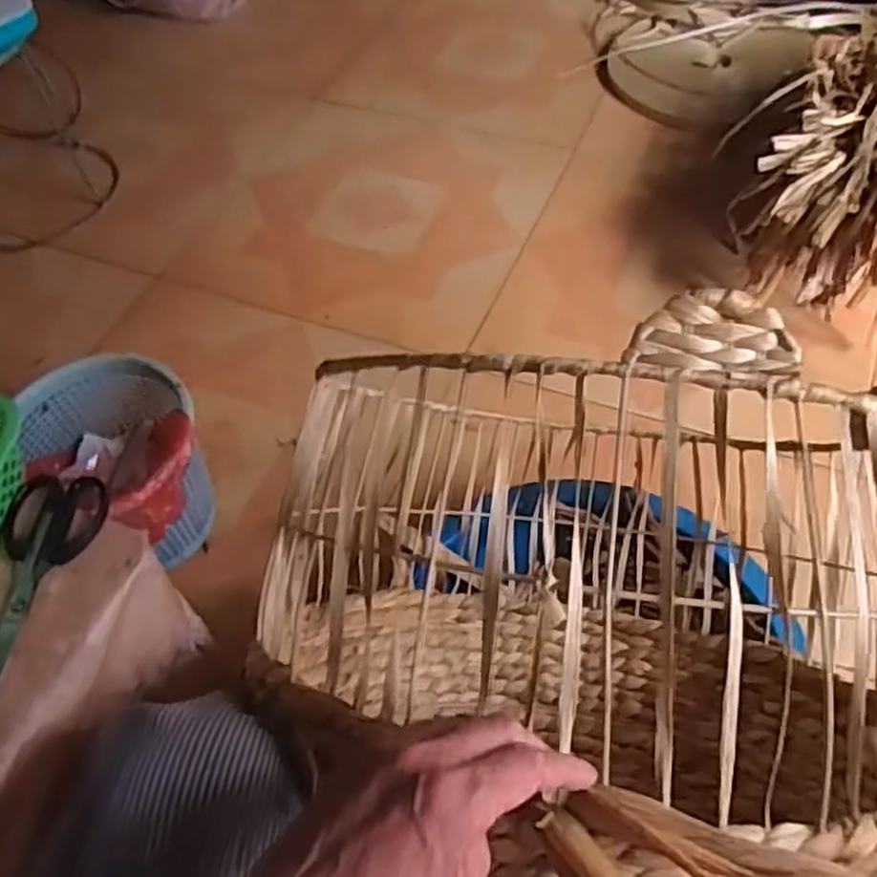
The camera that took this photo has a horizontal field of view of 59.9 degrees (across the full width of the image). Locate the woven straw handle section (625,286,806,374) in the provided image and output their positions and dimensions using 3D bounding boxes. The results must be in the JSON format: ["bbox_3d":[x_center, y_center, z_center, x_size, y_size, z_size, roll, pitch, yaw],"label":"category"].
[{"bbox_3d":[0.149,-0.058,0.409,0.091,0.012,0.042,2,97,-3],"label":"woven straw handle section"}]

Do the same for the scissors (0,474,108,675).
[{"bbox_3d":[-0.303,0.110,0.541,0.067,0.009,0.196,6,57,9],"label":"scissors"}]

